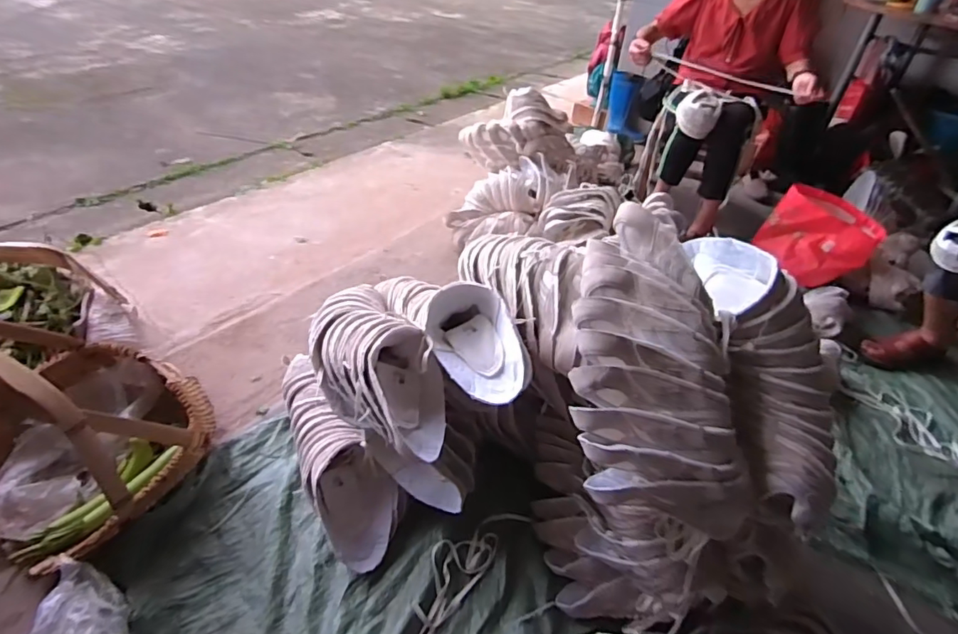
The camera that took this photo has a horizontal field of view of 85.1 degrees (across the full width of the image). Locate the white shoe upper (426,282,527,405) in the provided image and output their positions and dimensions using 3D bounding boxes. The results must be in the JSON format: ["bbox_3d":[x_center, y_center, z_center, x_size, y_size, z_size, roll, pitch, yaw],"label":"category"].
[{"bbox_3d":[-0.009,0.042,0.883,0.139,0.083,0.230,-6,41,-13],"label":"white shoe upper"}]

